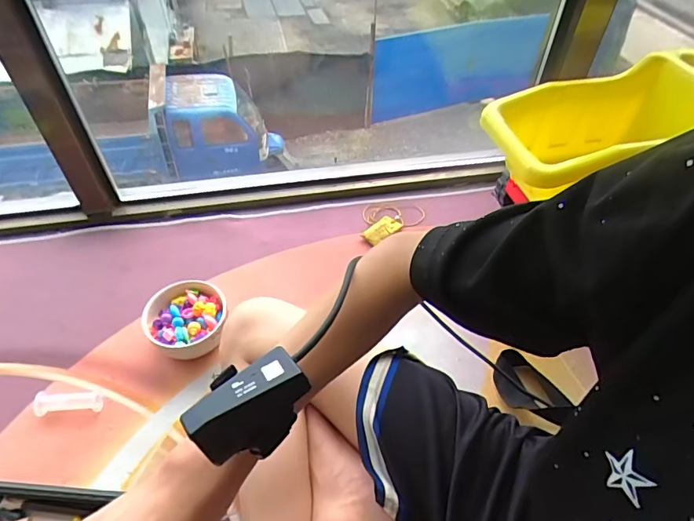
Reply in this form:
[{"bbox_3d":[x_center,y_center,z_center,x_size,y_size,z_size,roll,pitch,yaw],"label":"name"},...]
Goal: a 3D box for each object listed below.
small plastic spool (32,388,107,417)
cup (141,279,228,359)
[{"bbox_3d":[-0.340,0.172,0.563,0.076,0.024,0.028,-5,50,-8],"label":"small plastic spool"},{"bbox_3d":[-0.217,0.084,0.622,0.105,0.053,0.102,2,49,-2],"label":"cup"}]

